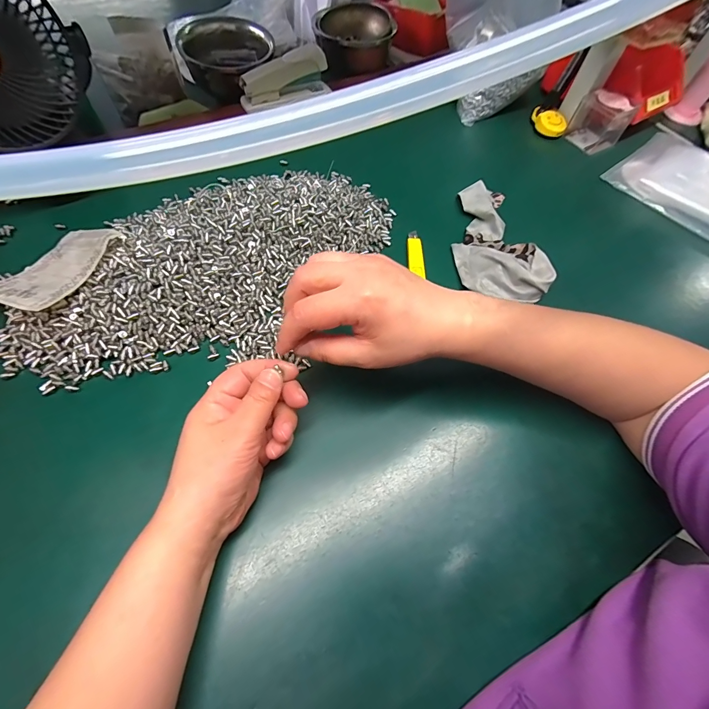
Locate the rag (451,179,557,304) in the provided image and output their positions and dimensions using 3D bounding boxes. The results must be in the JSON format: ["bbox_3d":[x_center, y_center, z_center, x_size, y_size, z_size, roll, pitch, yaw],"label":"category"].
[{"bbox_3d":[0.164,-0.134,0.396,0.096,0.041,0.182,11,61,2],"label":"rag"}]

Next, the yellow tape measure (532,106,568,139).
[{"bbox_3d":[0.290,-0.349,0.524,0.036,0.025,0.057,-14,63,-12],"label":"yellow tape measure"}]

